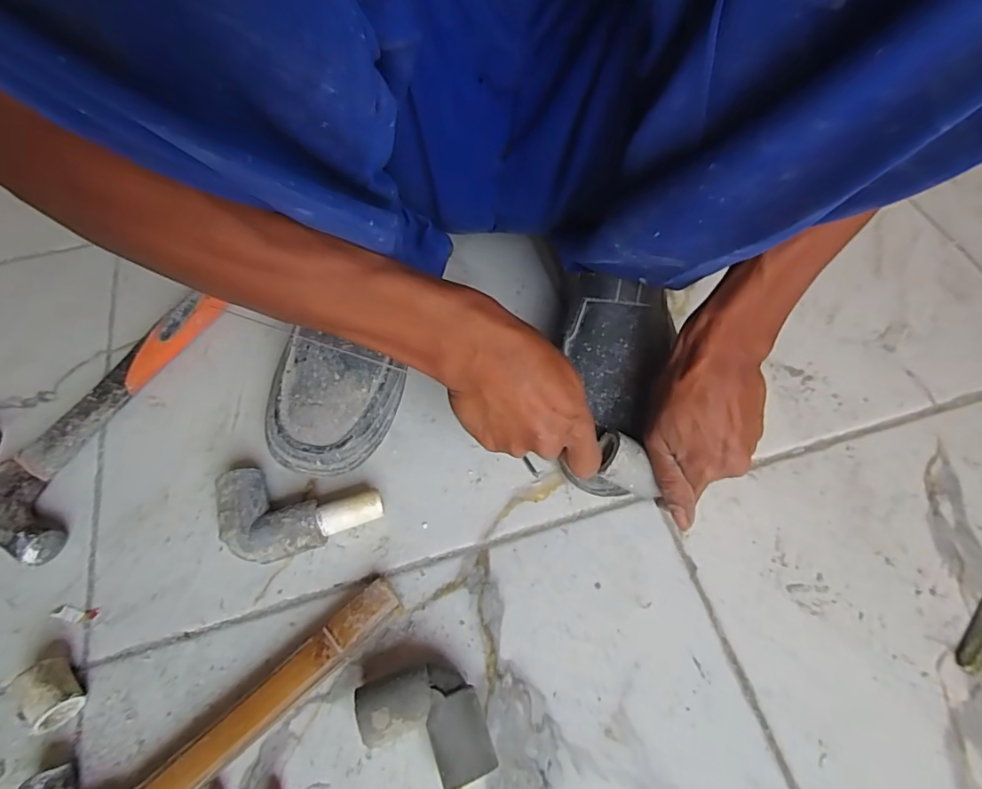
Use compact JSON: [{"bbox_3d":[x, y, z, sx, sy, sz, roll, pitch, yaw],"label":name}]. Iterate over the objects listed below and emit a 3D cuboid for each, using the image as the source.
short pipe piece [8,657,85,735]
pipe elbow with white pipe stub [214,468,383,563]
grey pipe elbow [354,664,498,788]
[{"bbox_3d":[-0.268,0.182,0.311,0.027,0.030,0.031,-40,67,-19],"label":"short pipe piece"},{"bbox_3d":[-0.136,0.090,0.358,0.110,0.034,0.057,8,61,5],"label":"pipe elbow with white pipe stub"},{"bbox_3d":[-0.038,0.194,0.299,0.066,0.034,0.063,-18,62,-9],"label":"grey pipe elbow"}]

